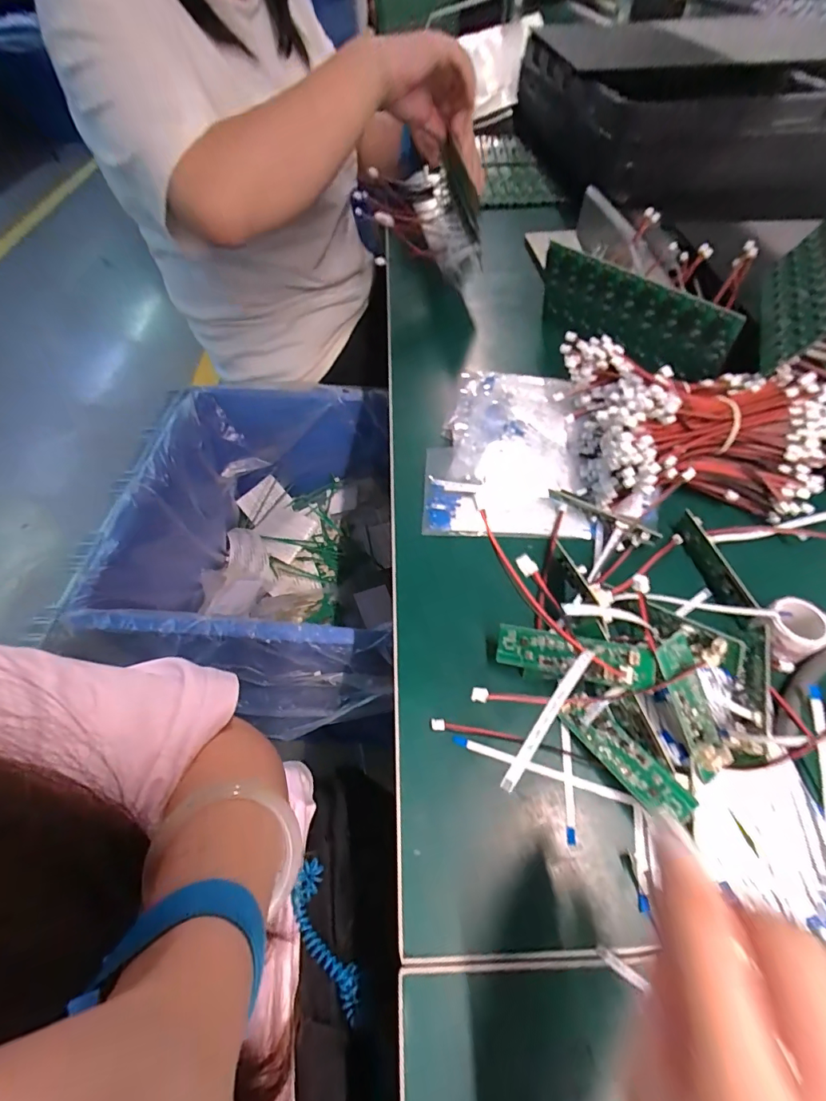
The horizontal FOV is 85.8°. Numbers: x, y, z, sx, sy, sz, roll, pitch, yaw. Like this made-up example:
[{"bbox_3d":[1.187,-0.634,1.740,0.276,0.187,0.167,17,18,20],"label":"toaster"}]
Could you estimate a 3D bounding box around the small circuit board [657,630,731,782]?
[{"bbox_3d":[0.151,0.084,0.236,0.023,0.009,0.082,-25,97,-12],"label":"small circuit board"}]

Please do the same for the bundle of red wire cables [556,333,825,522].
[{"bbox_3d":[0.214,-0.092,0.335,0.183,0.077,0.121,1,56,2],"label":"bundle of red wire cables"}]

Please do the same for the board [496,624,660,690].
[{"bbox_3d":[0.088,0.060,0.251,0.084,0.011,0.024,3,78,32],"label":"board"}]

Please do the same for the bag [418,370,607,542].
[{"bbox_3d":[0.074,-0.081,0.360,0.127,0.039,0.145,1,56,2],"label":"bag"}]

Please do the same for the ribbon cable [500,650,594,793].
[{"bbox_3d":[0.056,0.066,0.181,0.006,0.009,0.069,34,63,22],"label":"ribbon cable"}]

